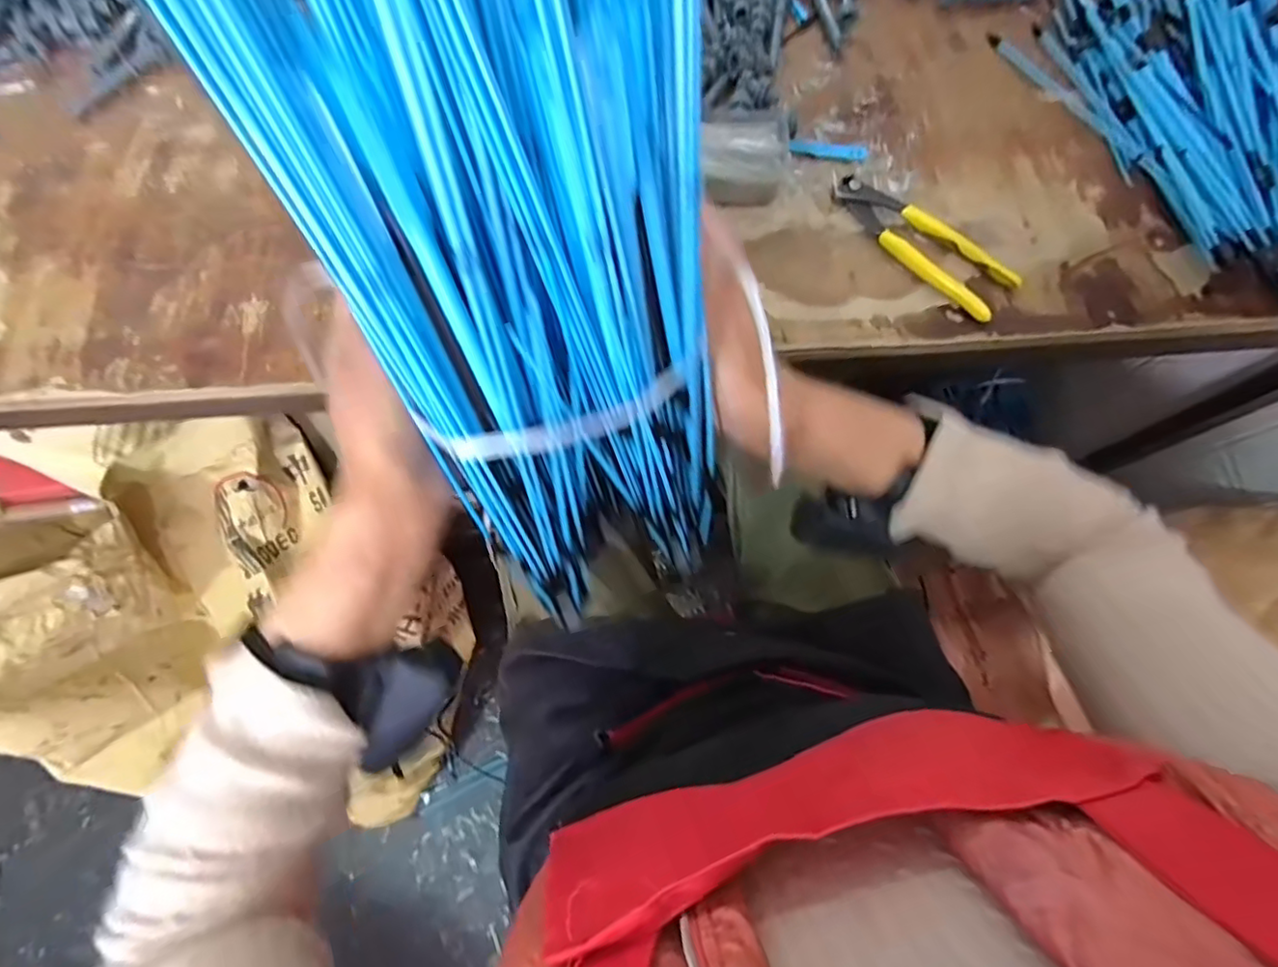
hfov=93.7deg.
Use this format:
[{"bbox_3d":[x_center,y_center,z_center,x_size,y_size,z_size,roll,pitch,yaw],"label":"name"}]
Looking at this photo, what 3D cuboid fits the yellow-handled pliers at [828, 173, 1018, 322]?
[{"bbox_3d":[0.227,-0.197,0.487,0.161,0.016,0.049,43,77,14],"label":"yellow-handled pliers"}]

